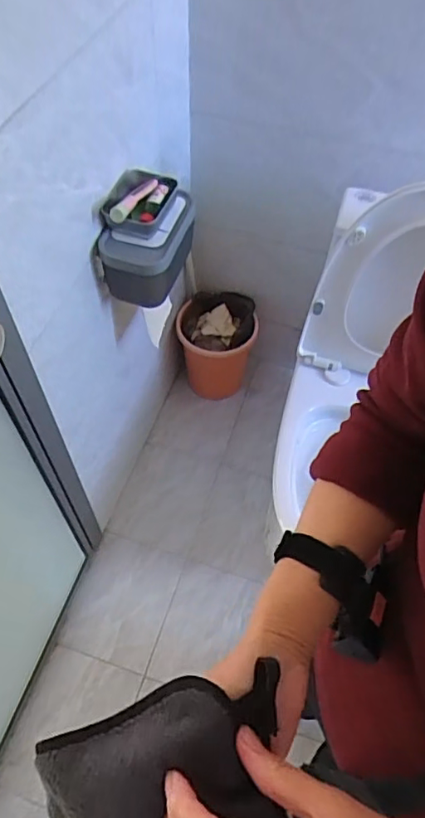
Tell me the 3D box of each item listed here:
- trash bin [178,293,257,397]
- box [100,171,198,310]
[{"bbox_3d":[0.012,-0.184,1.606,0.224,0.262,0.207,-4,57,-4],"label":"trash bin"},{"bbox_3d":[-0.124,-0.307,0.993,0.139,0.175,0.198,12,57,6],"label":"box"}]

